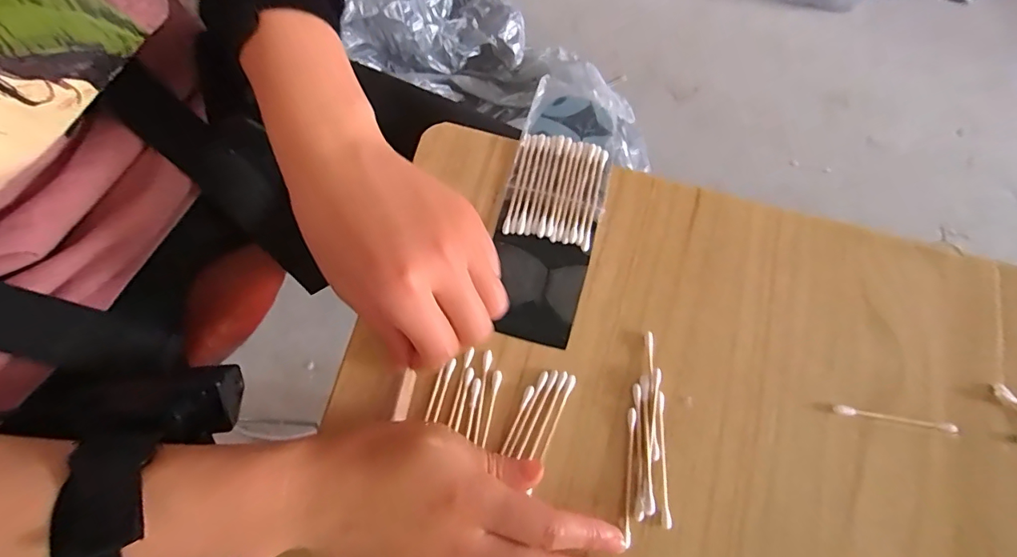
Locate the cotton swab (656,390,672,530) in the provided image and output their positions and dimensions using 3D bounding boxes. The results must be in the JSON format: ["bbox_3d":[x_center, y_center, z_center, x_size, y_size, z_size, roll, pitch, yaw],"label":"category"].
[{"bbox_3d":[0.086,0.100,0.266,0.005,0.005,0.071,2,74,-3],"label":"cotton swab"}]

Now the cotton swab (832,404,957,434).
[{"bbox_3d":[0.222,0.080,0.275,0.067,0.004,0.006,11,73,-1],"label":"cotton swab"}]

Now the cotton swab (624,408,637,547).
[{"bbox_3d":[0.066,0.106,0.262,0.005,0.007,0.068,9,73,-2],"label":"cotton swab"}]

